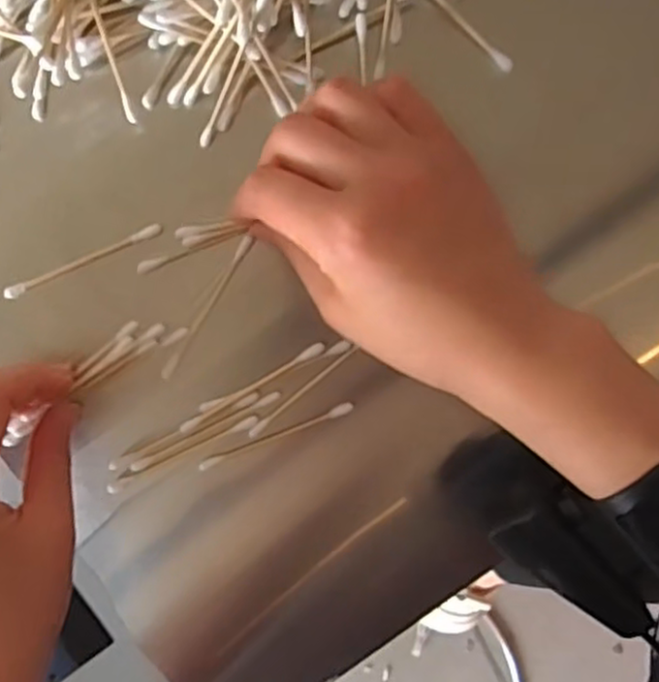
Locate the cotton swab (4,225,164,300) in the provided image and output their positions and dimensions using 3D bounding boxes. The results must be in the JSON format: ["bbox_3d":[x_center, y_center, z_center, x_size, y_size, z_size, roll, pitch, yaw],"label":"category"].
[{"bbox_3d":[-0.106,-0.034,0.306,0.072,0.004,0.006,-24,95,-2],"label":"cotton swab"}]

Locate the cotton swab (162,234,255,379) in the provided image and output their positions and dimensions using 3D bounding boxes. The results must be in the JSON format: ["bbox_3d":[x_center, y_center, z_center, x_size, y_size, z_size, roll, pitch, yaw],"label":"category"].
[{"bbox_3d":[-0.054,-0.015,0.312,0.005,0.004,0.071,32,91,-5],"label":"cotton swab"}]

